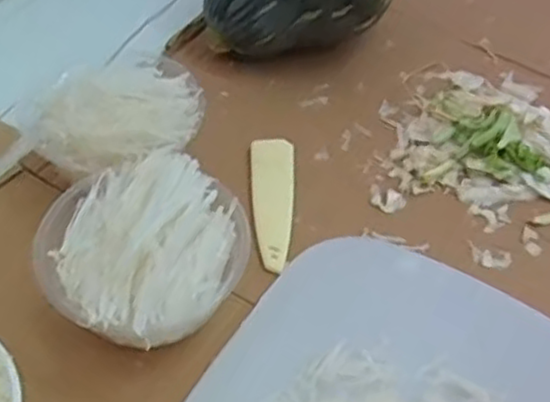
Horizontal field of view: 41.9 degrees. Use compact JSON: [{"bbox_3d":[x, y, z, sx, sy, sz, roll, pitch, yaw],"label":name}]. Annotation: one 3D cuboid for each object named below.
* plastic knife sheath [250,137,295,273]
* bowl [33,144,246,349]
[{"bbox_3d":[-0.001,-0.001,0.469,0.030,0.006,0.105,3,49,-4],"label":"plastic knife sheath"},{"bbox_3d":[-0.075,0.033,0.397,0.099,0.062,0.107,3,49,-4],"label":"bowl"}]

